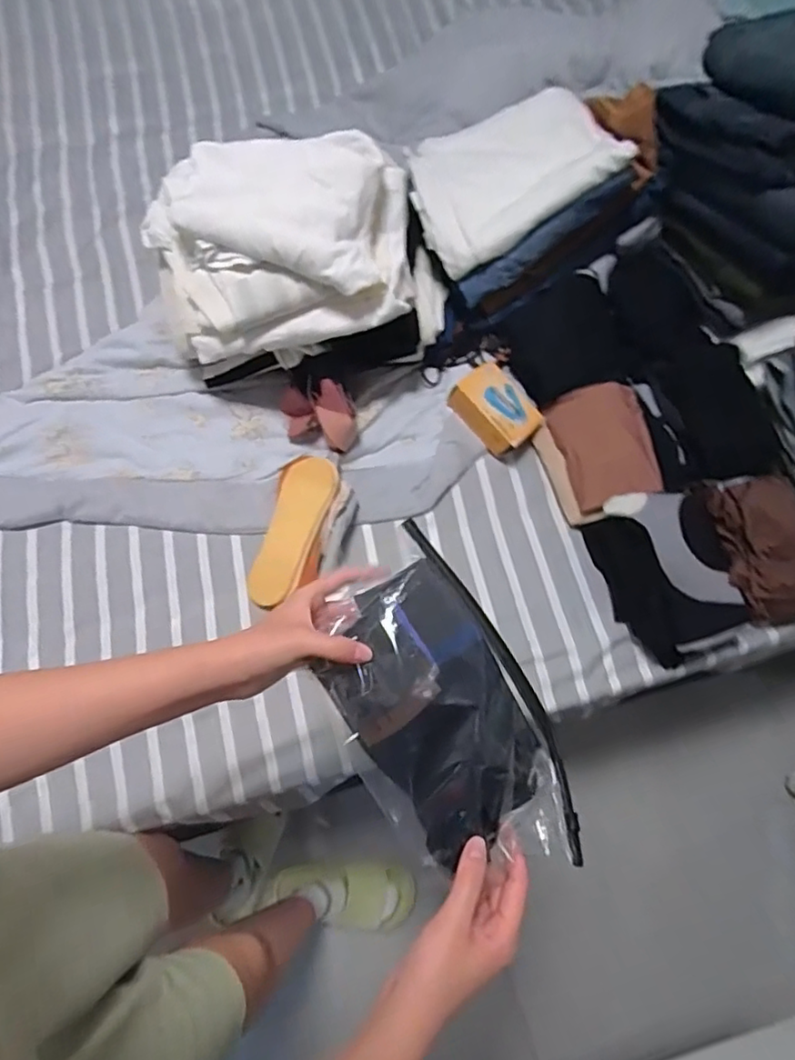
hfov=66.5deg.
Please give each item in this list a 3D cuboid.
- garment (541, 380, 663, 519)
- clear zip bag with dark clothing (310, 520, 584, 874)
[{"bbox_3d":[0.282,-0.116,0.816,0.115,0.050,0.166,-12,71,-4],"label":"garment"},{"bbox_3d":[0.031,0.128,0.432,0.133,0.047,0.225,-27,73,-9],"label":"clear zip bag with dark clothing"}]

